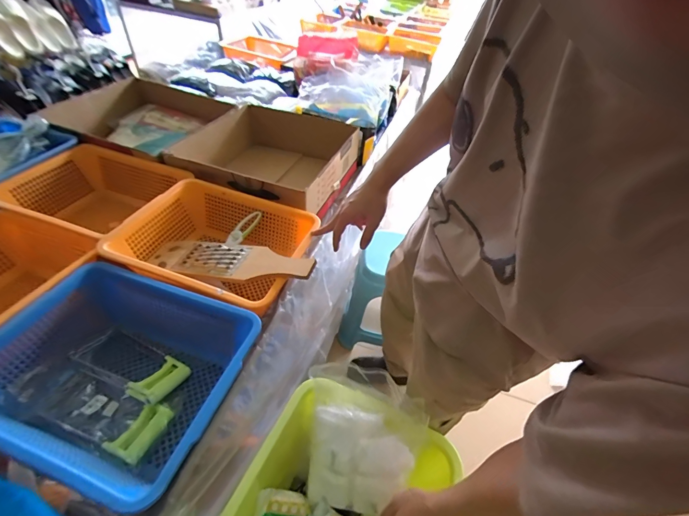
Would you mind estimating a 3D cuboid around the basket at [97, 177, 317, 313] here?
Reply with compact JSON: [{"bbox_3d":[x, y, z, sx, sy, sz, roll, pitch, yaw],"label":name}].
[{"bbox_3d":[-0.264,-0.015,0.724,0.364,0.126,0.290,18,46,10],"label":"basket"}]

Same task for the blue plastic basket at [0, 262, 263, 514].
[{"bbox_3d":[-0.351,0.181,0.529,0.363,0.139,0.284,17,46,9],"label":"blue plastic basket"}]

